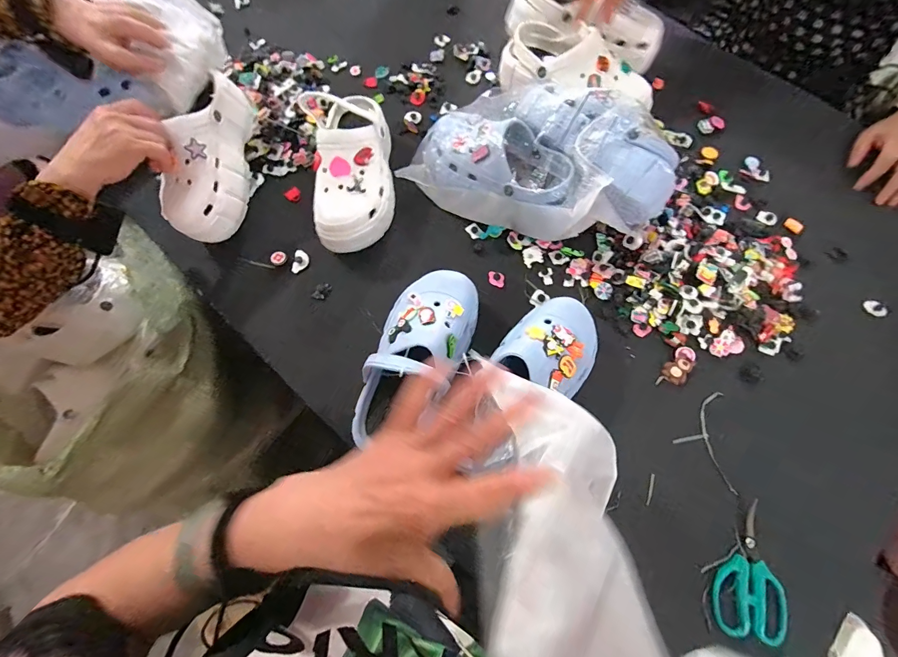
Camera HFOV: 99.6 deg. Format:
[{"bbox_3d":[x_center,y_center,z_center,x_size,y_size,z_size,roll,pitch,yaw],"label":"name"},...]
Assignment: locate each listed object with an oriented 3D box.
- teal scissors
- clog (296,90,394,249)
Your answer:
[{"bbox_3d":[0.370,0.295,0.458,0.076,0.011,0.147,16,74,23],"label":"teal scissors"},{"bbox_3d":[-0.148,-0.244,0.578,0.118,0.108,0.245,-7,73,-1],"label":"clog"}]

